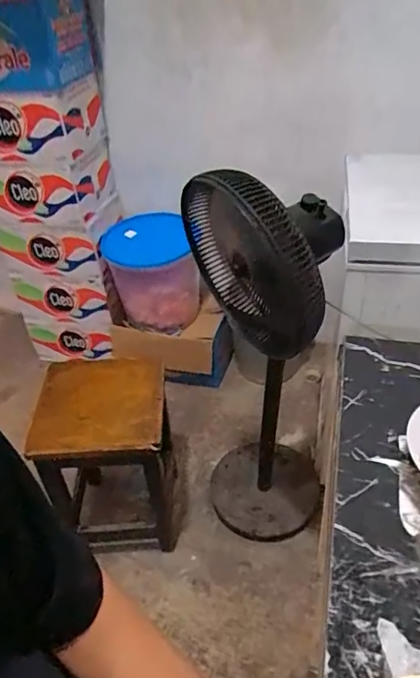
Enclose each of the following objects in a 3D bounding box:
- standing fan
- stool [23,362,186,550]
[{"bbox_3d":[0.115,0.103,1.140,0.280,1.041,0.393,3,40,9],"label":"standing fan"},{"bbox_3d":[-0.245,0.299,1.379,0.311,0.465,0.348,-4,39,1],"label":"stool"}]

